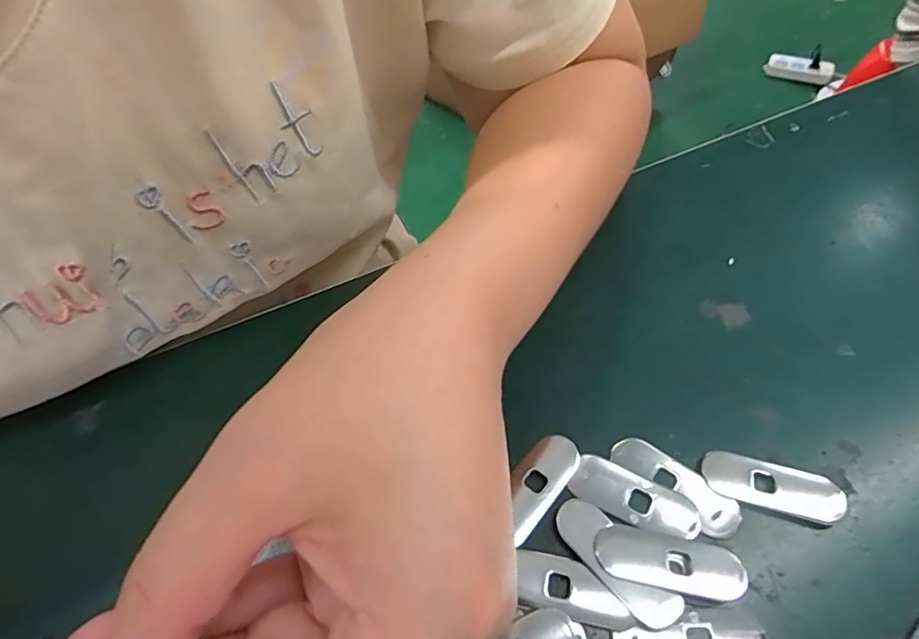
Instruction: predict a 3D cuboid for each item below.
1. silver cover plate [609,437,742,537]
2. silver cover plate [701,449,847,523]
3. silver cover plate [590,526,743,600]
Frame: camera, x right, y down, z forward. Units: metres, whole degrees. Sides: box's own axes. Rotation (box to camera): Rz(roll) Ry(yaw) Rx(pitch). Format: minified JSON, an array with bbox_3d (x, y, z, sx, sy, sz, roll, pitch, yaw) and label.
[{"bbox_3d":[0.084,0.063,0.207,0.050,0.004,0.016,37,65,24],"label":"silver cover plate"},{"bbox_3d":[0.120,0.064,0.205,0.050,0.004,0.017,14,58,11],"label":"silver cover plate"},{"bbox_3d":[0.074,0.087,0.189,0.050,0.005,0.018,10,57,9],"label":"silver cover plate"}]

